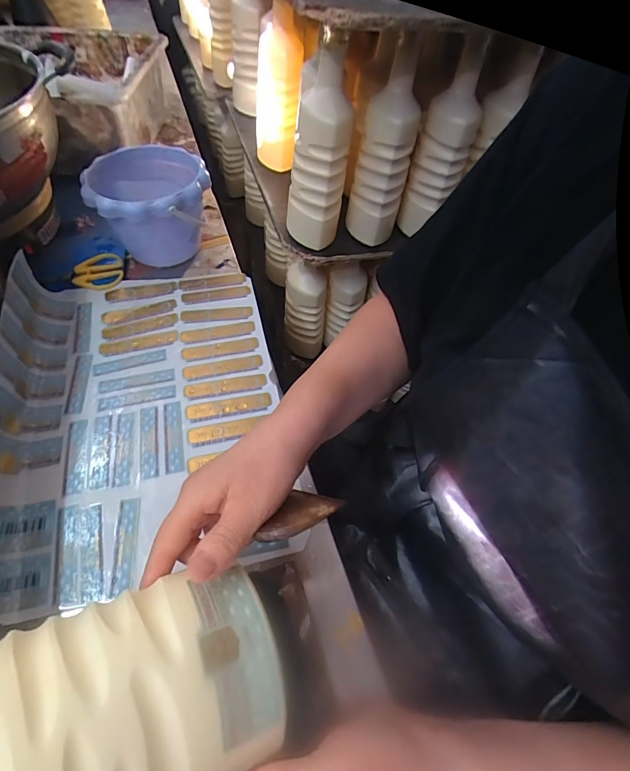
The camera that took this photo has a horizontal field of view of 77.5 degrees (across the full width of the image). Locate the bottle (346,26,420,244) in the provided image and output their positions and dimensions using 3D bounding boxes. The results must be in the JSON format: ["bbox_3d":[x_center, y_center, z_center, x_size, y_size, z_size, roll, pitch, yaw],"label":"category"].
[{"bbox_3d":[0.092,-0.310,0.525,0.073,0.225,0.072,12,56,5],"label":"bottle"}]

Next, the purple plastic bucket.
[{"bbox_3d":[-0.219,-0.239,0.549,0.144,0.118,0.145,2,55,-2],"label":"purple plastic bucket"}]

